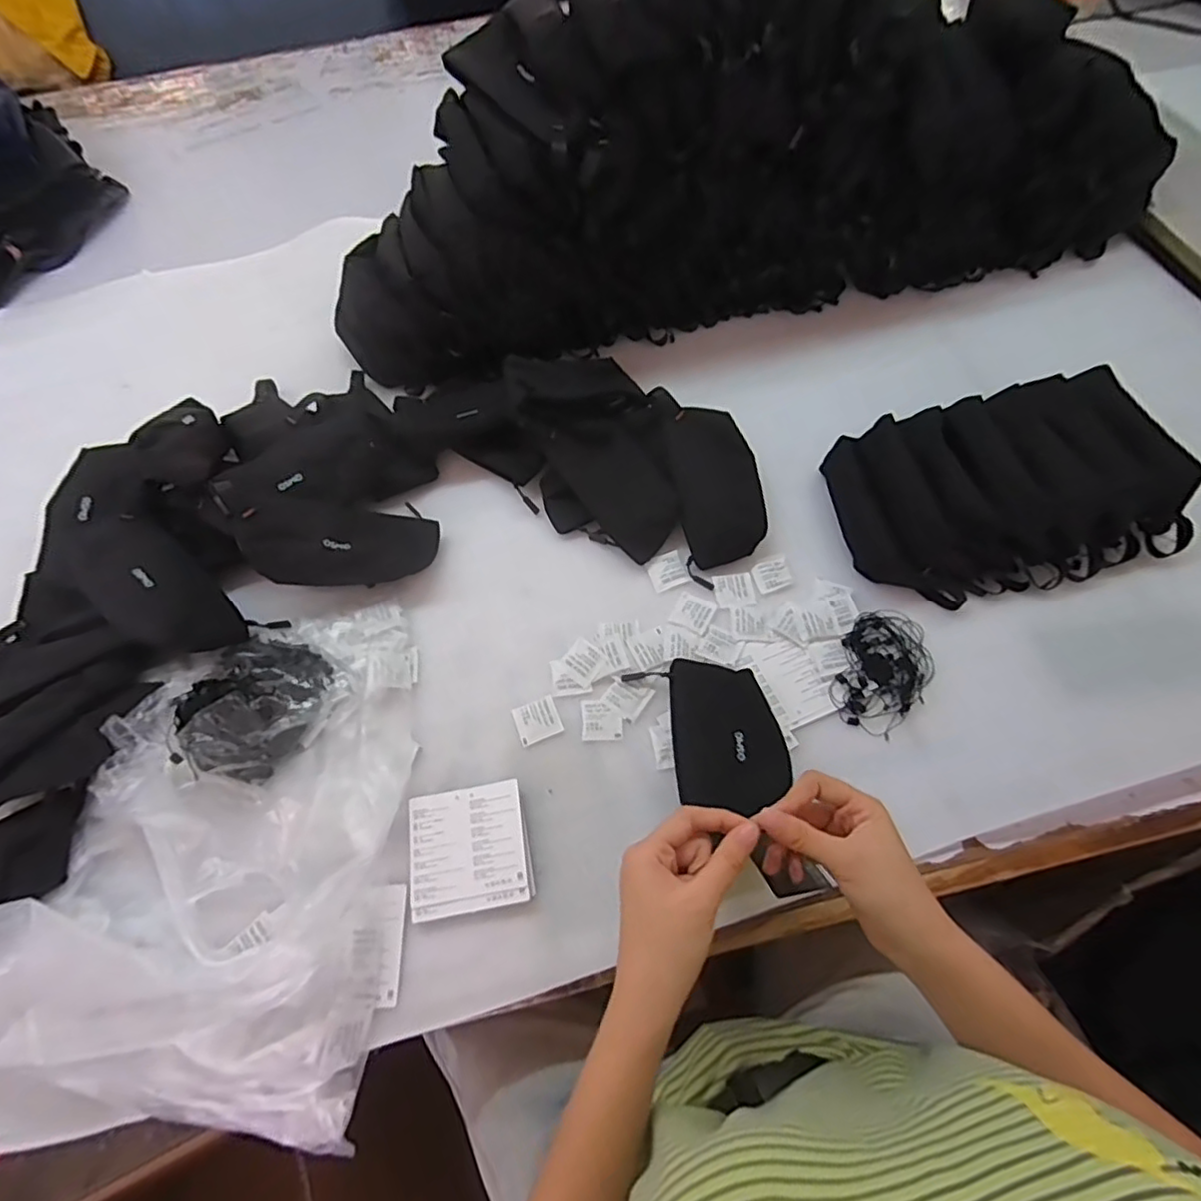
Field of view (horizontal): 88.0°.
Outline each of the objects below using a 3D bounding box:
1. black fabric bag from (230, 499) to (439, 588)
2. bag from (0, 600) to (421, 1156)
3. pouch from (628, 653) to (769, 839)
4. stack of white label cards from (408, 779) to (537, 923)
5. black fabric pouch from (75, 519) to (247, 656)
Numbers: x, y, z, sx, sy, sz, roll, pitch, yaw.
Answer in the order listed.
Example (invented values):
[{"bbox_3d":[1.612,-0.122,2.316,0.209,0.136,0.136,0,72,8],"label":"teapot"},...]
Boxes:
[{"bbox_3d":[-0.274,-0.061,0.662,0.190,0.046,0.082,0,59,-24],"label":"black fabric bag"},{"bbox_3d":[-0.320,0.183,0.531,0.305,0.076,0.429,3,62,6],"label":"bag"},{"bbox_3d":[0.107,0.115,0.560,0.108,0.044,0.156,-16,62,-4],"label":"pouch"},{"bbox_3d":[-0.114,0.216,0.543,0.101,0.013,0.100,-12,62,-2],"label":"stack of white label cards"},{"bbox_3d":[-0.465,-0.020,0.637,0.216,0.057,0.095,46,51,11],"label":"black fabric pouch"}]

